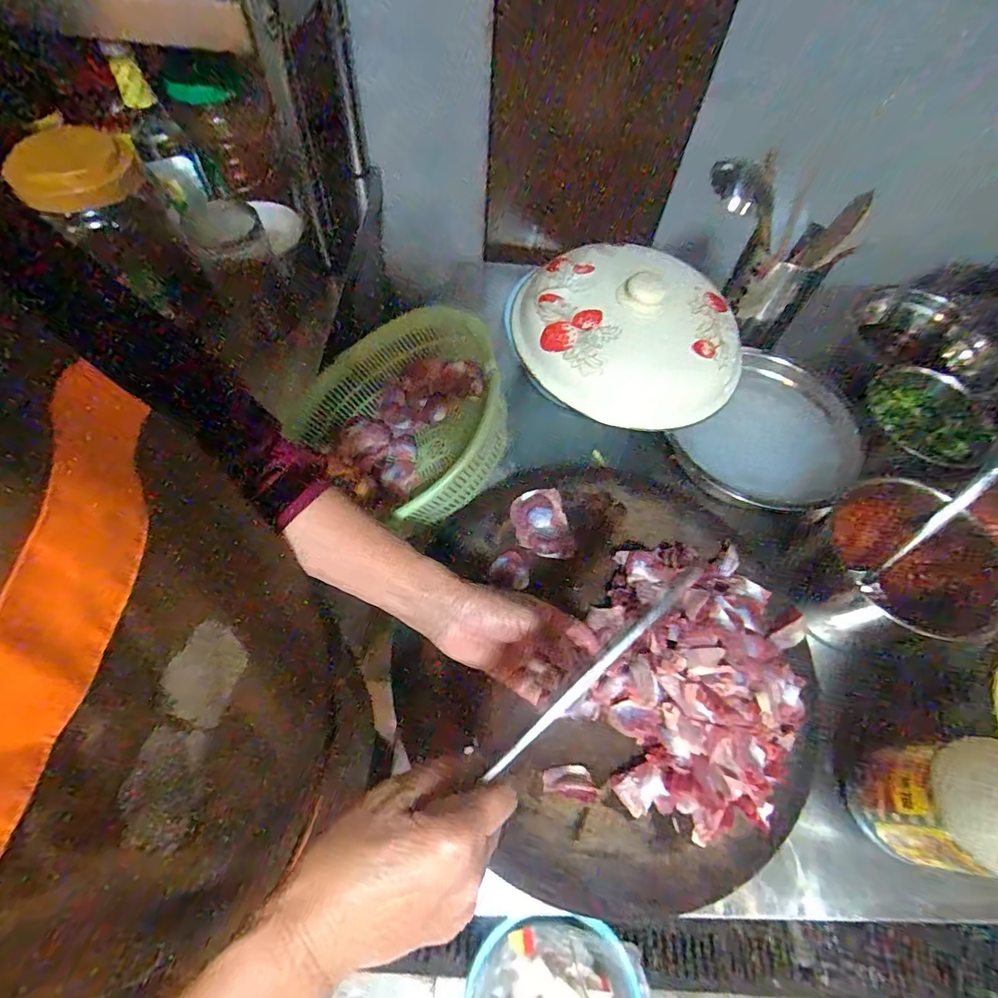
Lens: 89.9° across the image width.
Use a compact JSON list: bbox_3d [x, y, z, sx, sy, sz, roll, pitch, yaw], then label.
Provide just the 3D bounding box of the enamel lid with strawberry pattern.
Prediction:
[{"bbox_3d":[0.148,-0.193,0.565,0.253,0.061,0.228,36,65,15],"label":"enamel lid with strawberry pattern"}]

